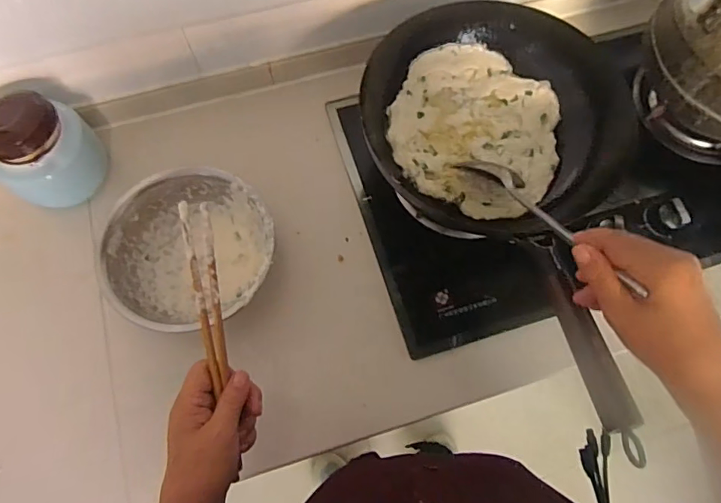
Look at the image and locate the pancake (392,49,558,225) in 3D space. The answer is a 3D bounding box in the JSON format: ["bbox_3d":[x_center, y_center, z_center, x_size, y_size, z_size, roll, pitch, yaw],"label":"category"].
[{"bbox_3d":[0.150,-0.160,0.625,0.221,0.033,0.213,29,72,9],"label":"pancake"}]

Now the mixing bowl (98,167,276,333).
[{"bbox_3d":[-0.214,0.001,0.621,0.202,0.083,0.191,0,70,-1],"label":"mixing bowl"}]

